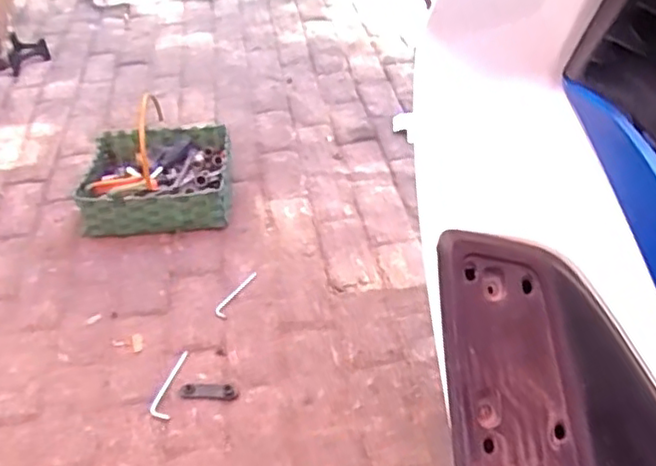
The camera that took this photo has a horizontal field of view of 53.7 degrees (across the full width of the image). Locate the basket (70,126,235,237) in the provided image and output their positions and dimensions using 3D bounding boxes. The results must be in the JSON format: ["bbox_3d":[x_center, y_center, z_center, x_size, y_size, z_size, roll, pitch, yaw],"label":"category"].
[{"bbox_3d":[-0.390,-0.129,1.488,0.324,0.123,0.319,-7,39,-6],"label":"basket"}]

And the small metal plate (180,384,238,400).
[{"bbox_3d":[-0.199,0.266,1.086,0.093,0.013,0.026,-2,39,1],"label":"small metal plate"}]

